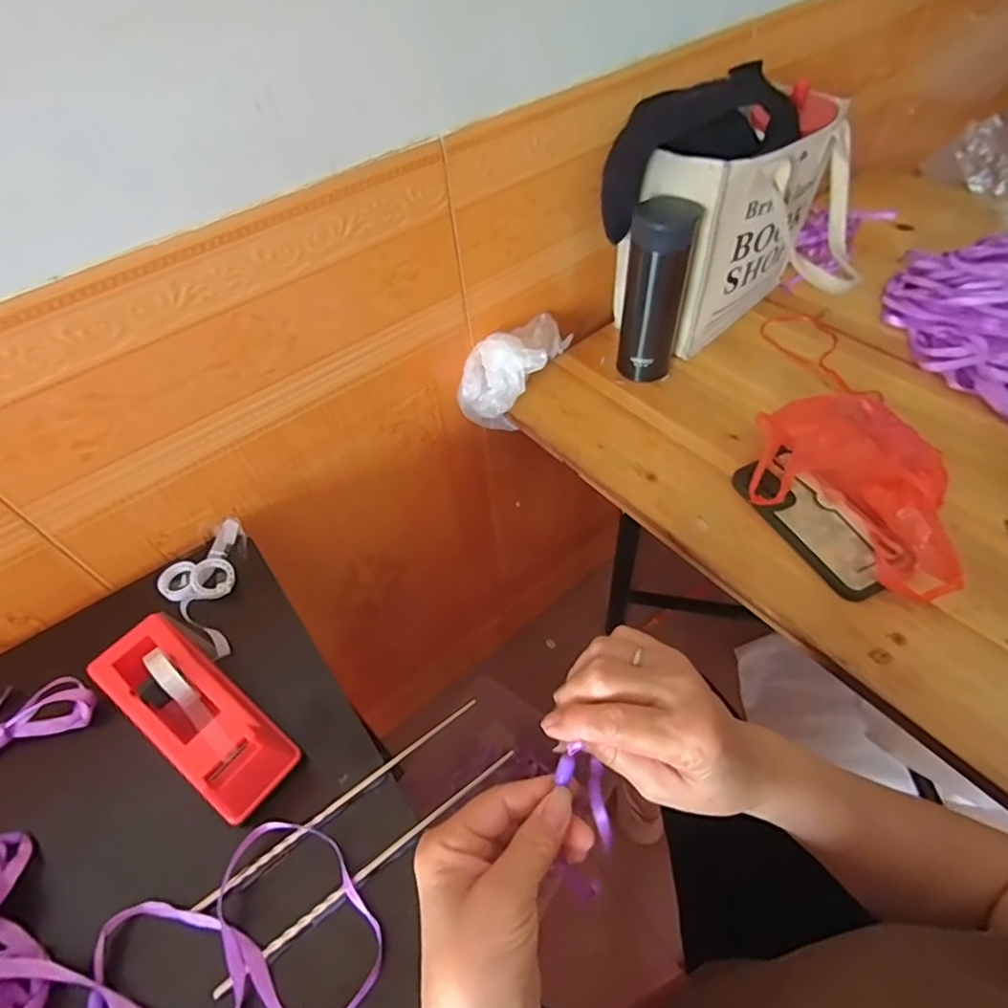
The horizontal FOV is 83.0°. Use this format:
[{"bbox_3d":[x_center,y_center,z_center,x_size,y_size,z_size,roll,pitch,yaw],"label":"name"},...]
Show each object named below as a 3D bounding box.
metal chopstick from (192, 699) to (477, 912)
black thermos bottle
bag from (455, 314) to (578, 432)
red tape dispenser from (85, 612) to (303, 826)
[{"bbox_3d":[-0.111,0.207,0.404,0.217,0.007,0.010,-32,56,-18],"label":"metal chopstick"},{"bbox_3d":[0.169,-0.233,0.640,0.066,0.188,0.073,10,54,13],"label":"black thermos bottle"},{"bbox_3d":[0.012,-0.164,0.704,0.099,0.123,0.156,14,55,16],"label":"bag"},{"bbox_3d":[-0.225,0.152,0.415,0.155,0.077,0.063,30,60,26],"label":"red tape dispenser"}]

